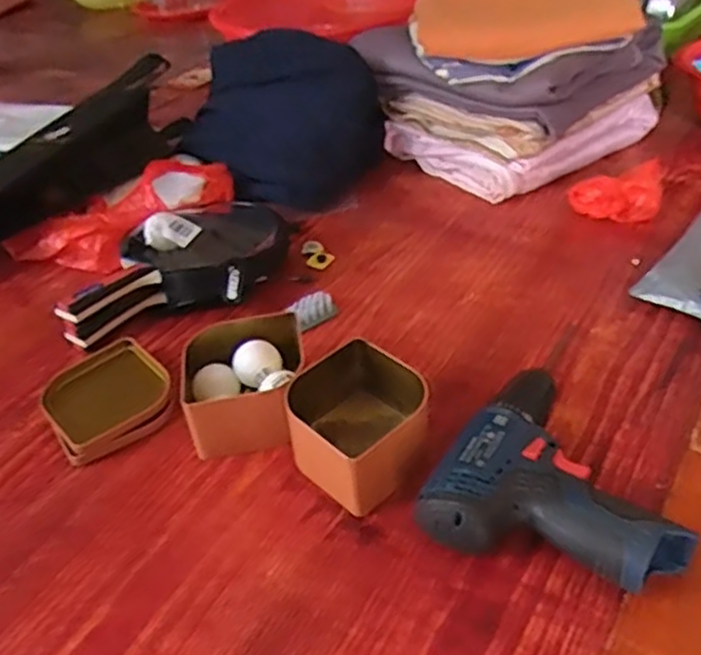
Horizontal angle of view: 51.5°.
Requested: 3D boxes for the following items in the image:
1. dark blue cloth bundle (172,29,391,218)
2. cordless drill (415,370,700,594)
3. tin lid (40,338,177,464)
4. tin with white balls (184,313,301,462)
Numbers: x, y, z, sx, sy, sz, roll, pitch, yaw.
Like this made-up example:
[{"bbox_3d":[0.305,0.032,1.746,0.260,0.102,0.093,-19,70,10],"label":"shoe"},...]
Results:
[{"bbox_3d":[-0.094,-0.270,0.936,0.197,0.150,0.257,-31,44,-28],"label":"dark blue cloth bundle"},{"bbox_3d":[0.154,0.108,0.500,0.159,0.052,0.165,20,45,31],"label":"cordless drill"},{"bbox_3d":[-0.210,0.060,0.632,0.101,0.021,0.114,-26,41,-23],"label":"tin lid"},{"bbox_3d":[-0.087,0.047,0.598,0.099,0.065,0.097,-10,37,-3],"label":"tin with white balls"}]

